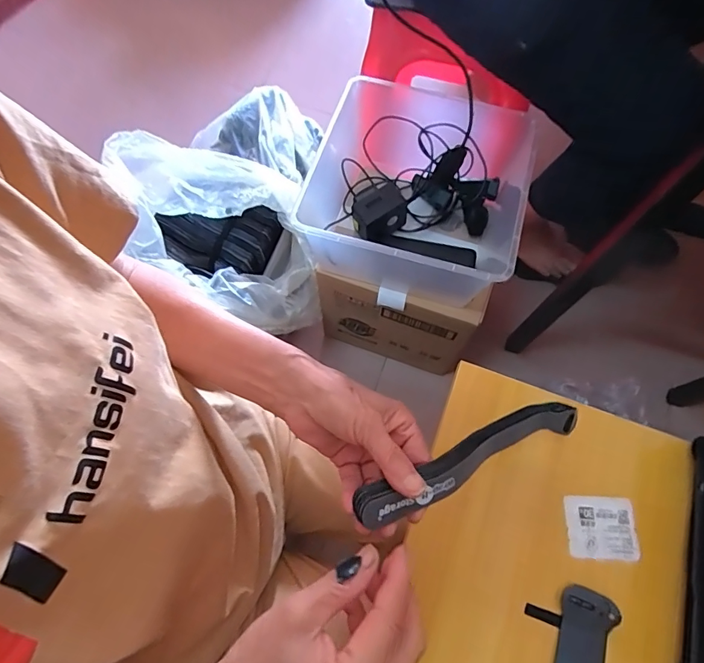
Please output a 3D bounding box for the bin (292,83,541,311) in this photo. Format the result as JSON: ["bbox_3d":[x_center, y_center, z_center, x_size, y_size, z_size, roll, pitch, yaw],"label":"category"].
[{"bbox_3d":[0.091,-0.206,0.682,0.333,0.164,0.298,15,70,7],"label":"bin"}]

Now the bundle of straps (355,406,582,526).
[{"bbox_3d":[0.088,0.088,0.305,0.185,0.019,0.028,-17,68,-26],"label":"bundle of straps"}]

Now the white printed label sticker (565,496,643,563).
[{"bbox_3d":[0.215,0.169,0.373,0.059,0.004,0.049,4,69,0],"label":"white printed label sticker"}]

